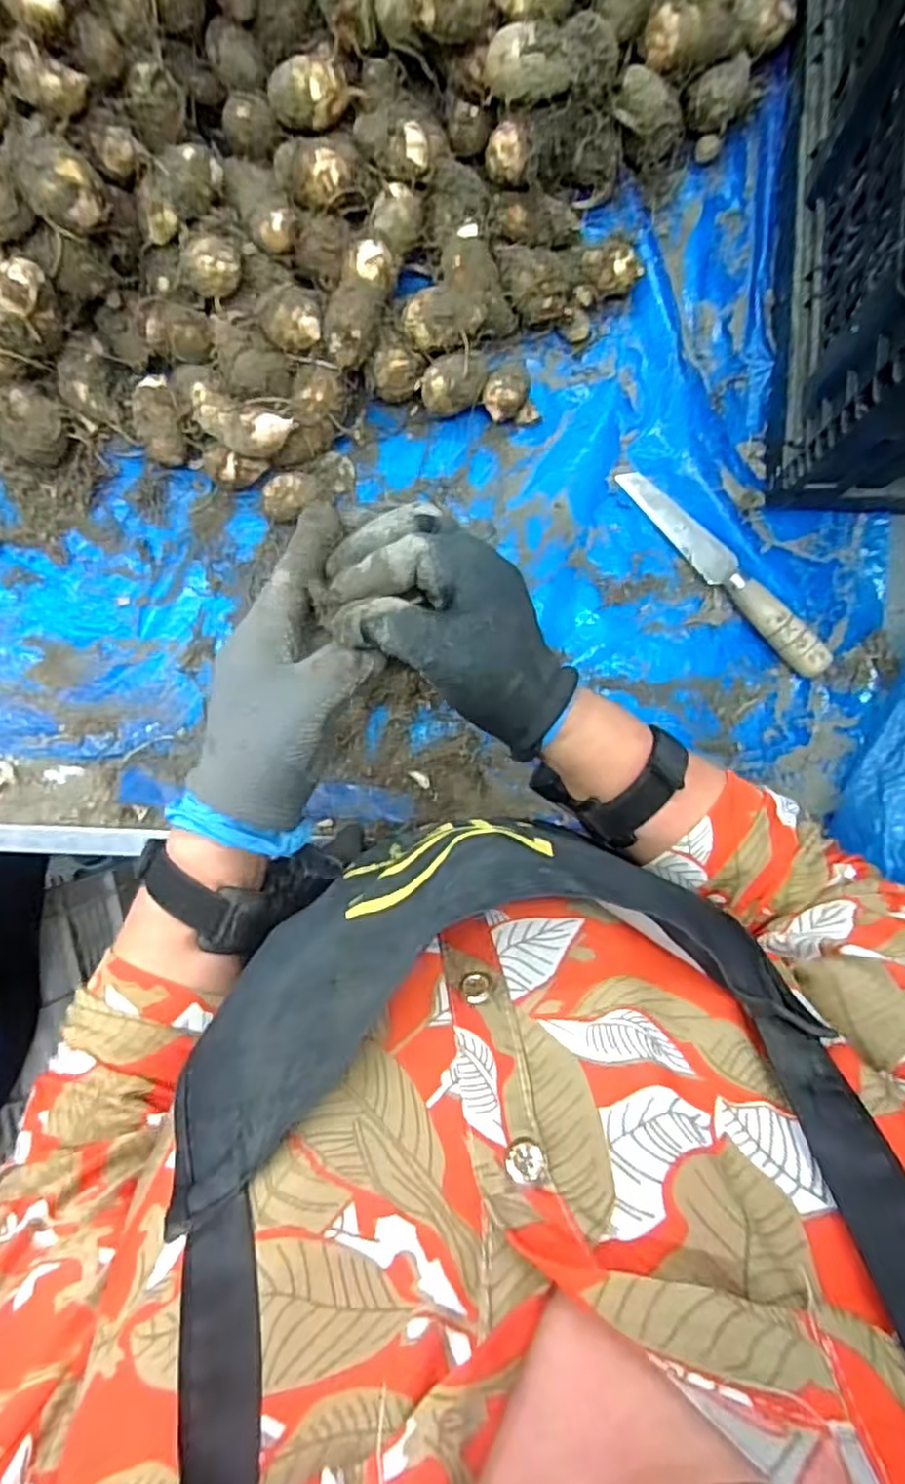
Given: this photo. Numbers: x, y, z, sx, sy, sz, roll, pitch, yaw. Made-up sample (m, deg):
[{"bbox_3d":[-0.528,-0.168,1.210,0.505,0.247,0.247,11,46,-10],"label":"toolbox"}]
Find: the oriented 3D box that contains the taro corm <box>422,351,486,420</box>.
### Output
[{"bbox_3d":[0.001,-0.251,0.485,0.045,0.037,0.033,-14,91,-2],"label":"taro corm"}]

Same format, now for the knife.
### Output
[{"bbox_3d":[0.202,-0.128,0.504,0.024,0.029,0.200,-43,92,-1],"label":"knife"}]

